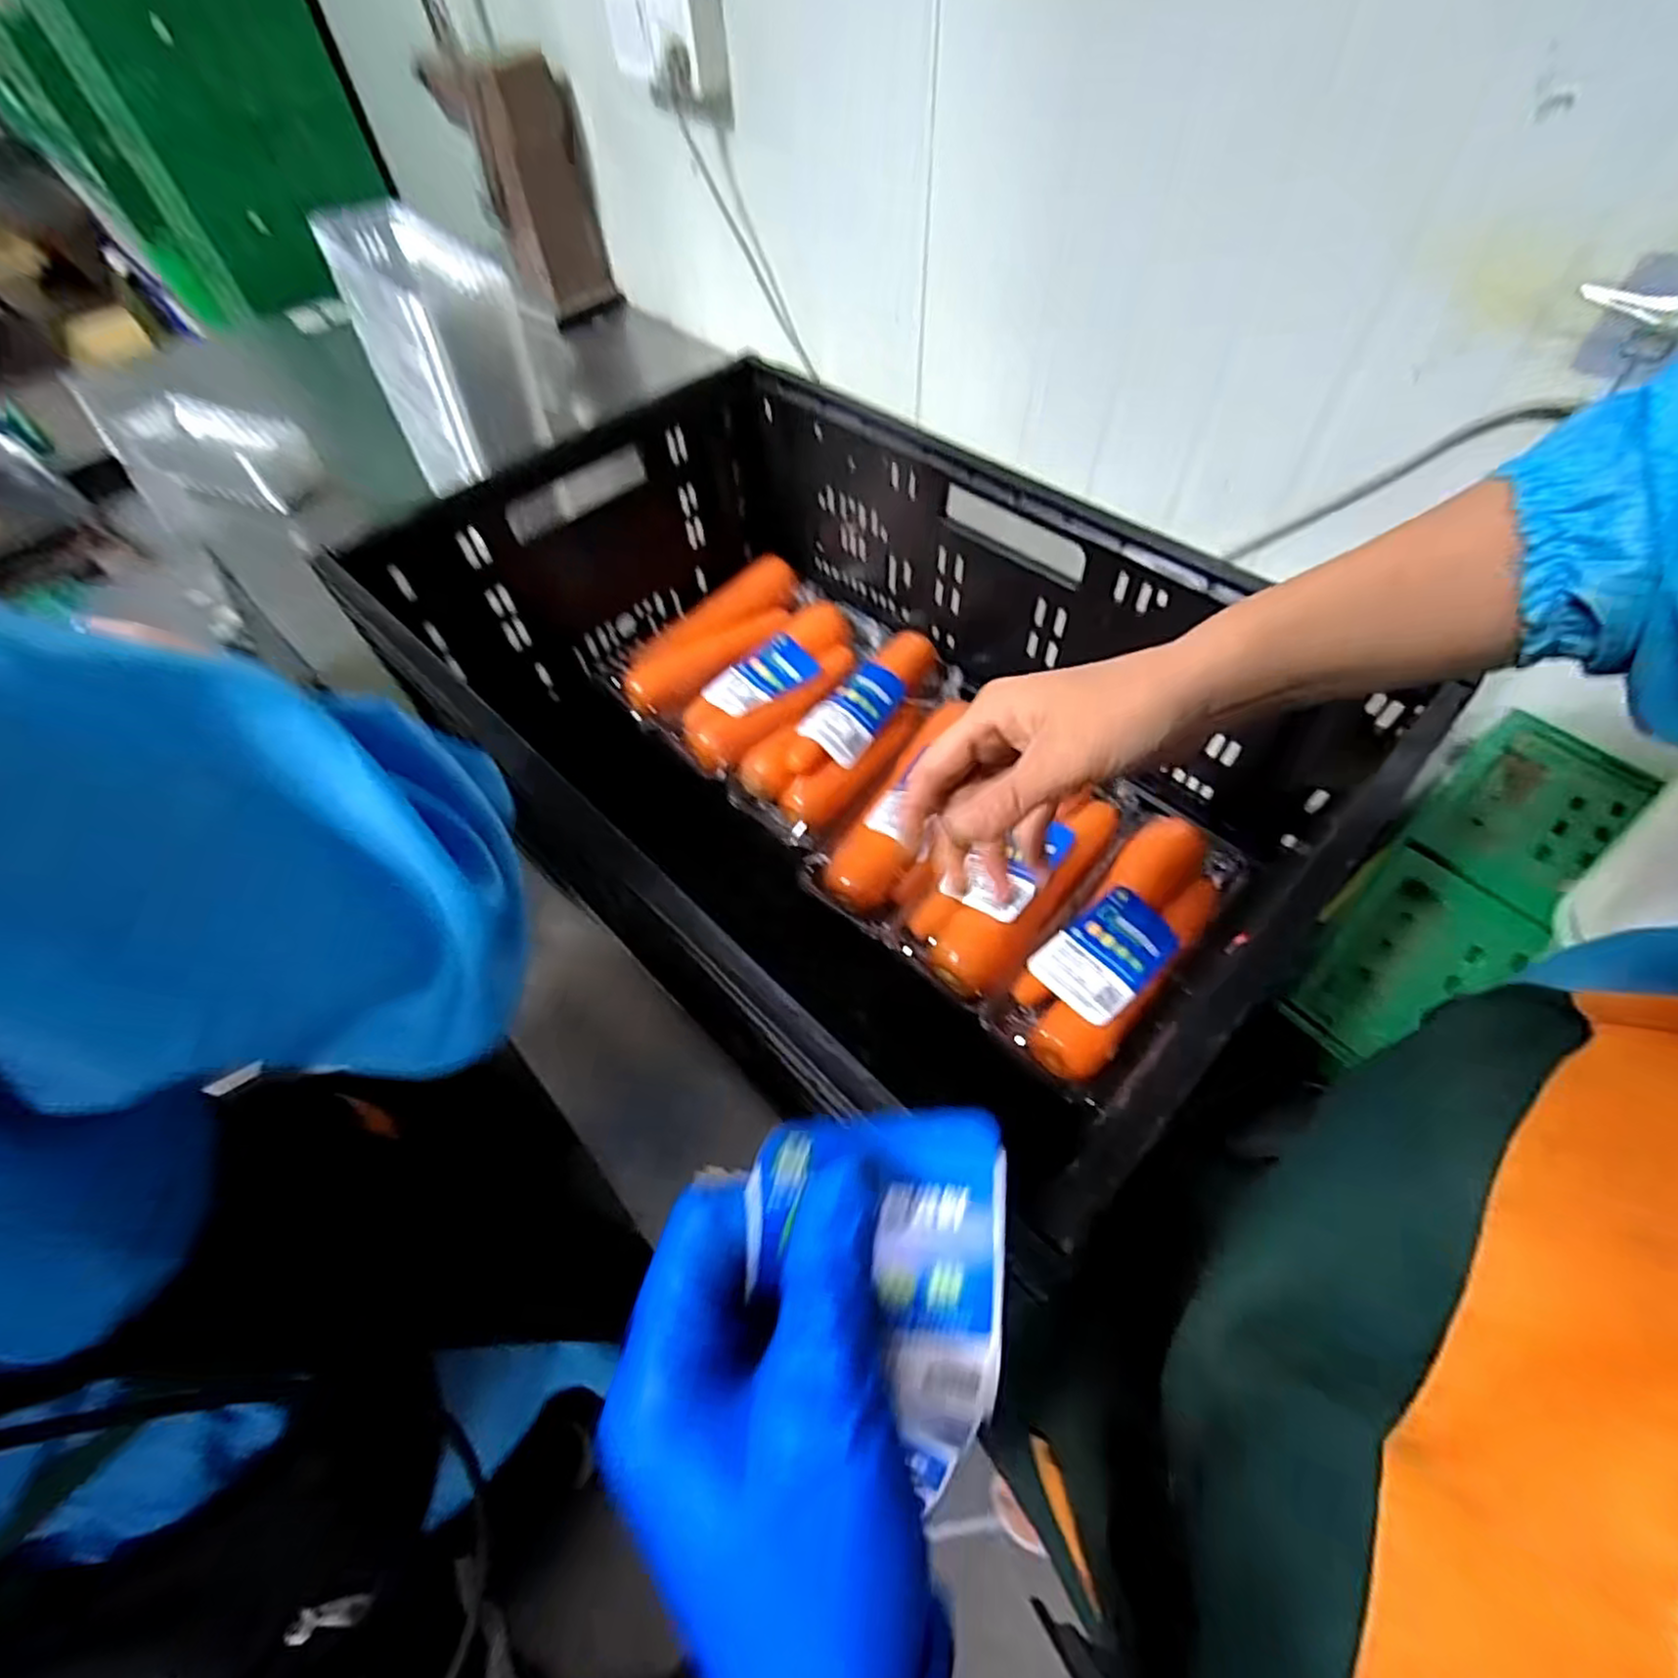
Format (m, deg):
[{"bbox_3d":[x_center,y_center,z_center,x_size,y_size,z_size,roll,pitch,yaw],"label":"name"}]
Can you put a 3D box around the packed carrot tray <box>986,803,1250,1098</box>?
[{"bbox_3d":[0.204,0.065,0.514,0.080,0.043,0.231,35,65,23],"label":"packed carrot tray"}]

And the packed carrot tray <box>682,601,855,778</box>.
[{"bbox_3d":[-0.059,-0.145,0.665,0.095,0.039,0.207,38,66,25],"label":"packed carrot tray"}]

